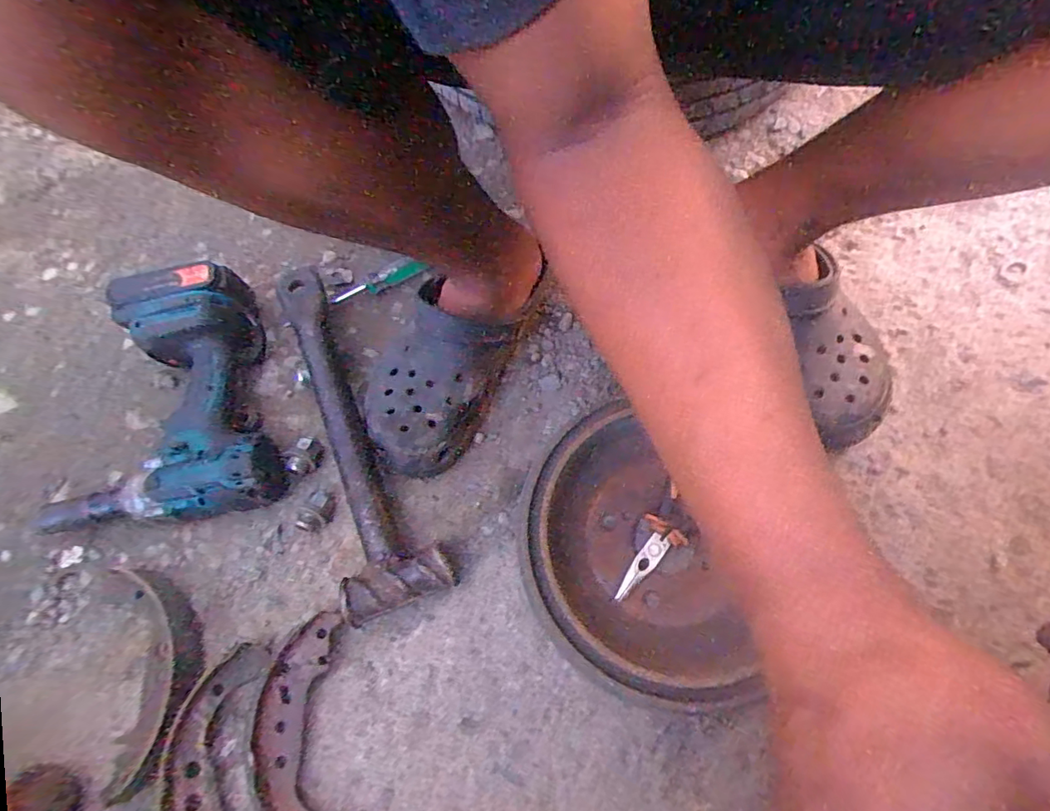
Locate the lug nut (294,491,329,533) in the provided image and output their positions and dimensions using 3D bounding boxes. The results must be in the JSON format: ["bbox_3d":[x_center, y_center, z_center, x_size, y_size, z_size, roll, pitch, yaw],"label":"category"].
[{"bbox_3d":[-0.192,0.097,0.490,0.020,0.019,0.036,12,71,7],"label":"lug nut"}]

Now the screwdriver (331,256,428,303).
[{"bbox_3d":[-0.158,-0.135,0.580,0.104,0.015,0.022,-32,72,-9],"label":"screwdriver"}]

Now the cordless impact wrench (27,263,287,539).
[{"bbox_3d":[-0.350,-0.001,0.499,0.222,0.075,0.239,-18,70,-4],"label":"cordless impact wrench"}]

